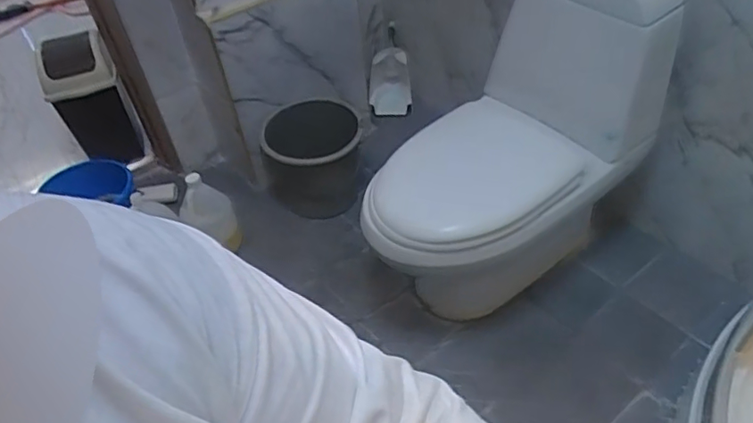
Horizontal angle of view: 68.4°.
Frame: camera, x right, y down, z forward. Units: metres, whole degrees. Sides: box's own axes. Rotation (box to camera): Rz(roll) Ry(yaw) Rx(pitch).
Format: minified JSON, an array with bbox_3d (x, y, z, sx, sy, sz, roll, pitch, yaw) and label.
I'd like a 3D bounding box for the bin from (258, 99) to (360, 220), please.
[{"bbox_3d":[-0.202,-0.179,1.806,0.301,0.262,0.319,-5,45,1],"label":"bin"}]

